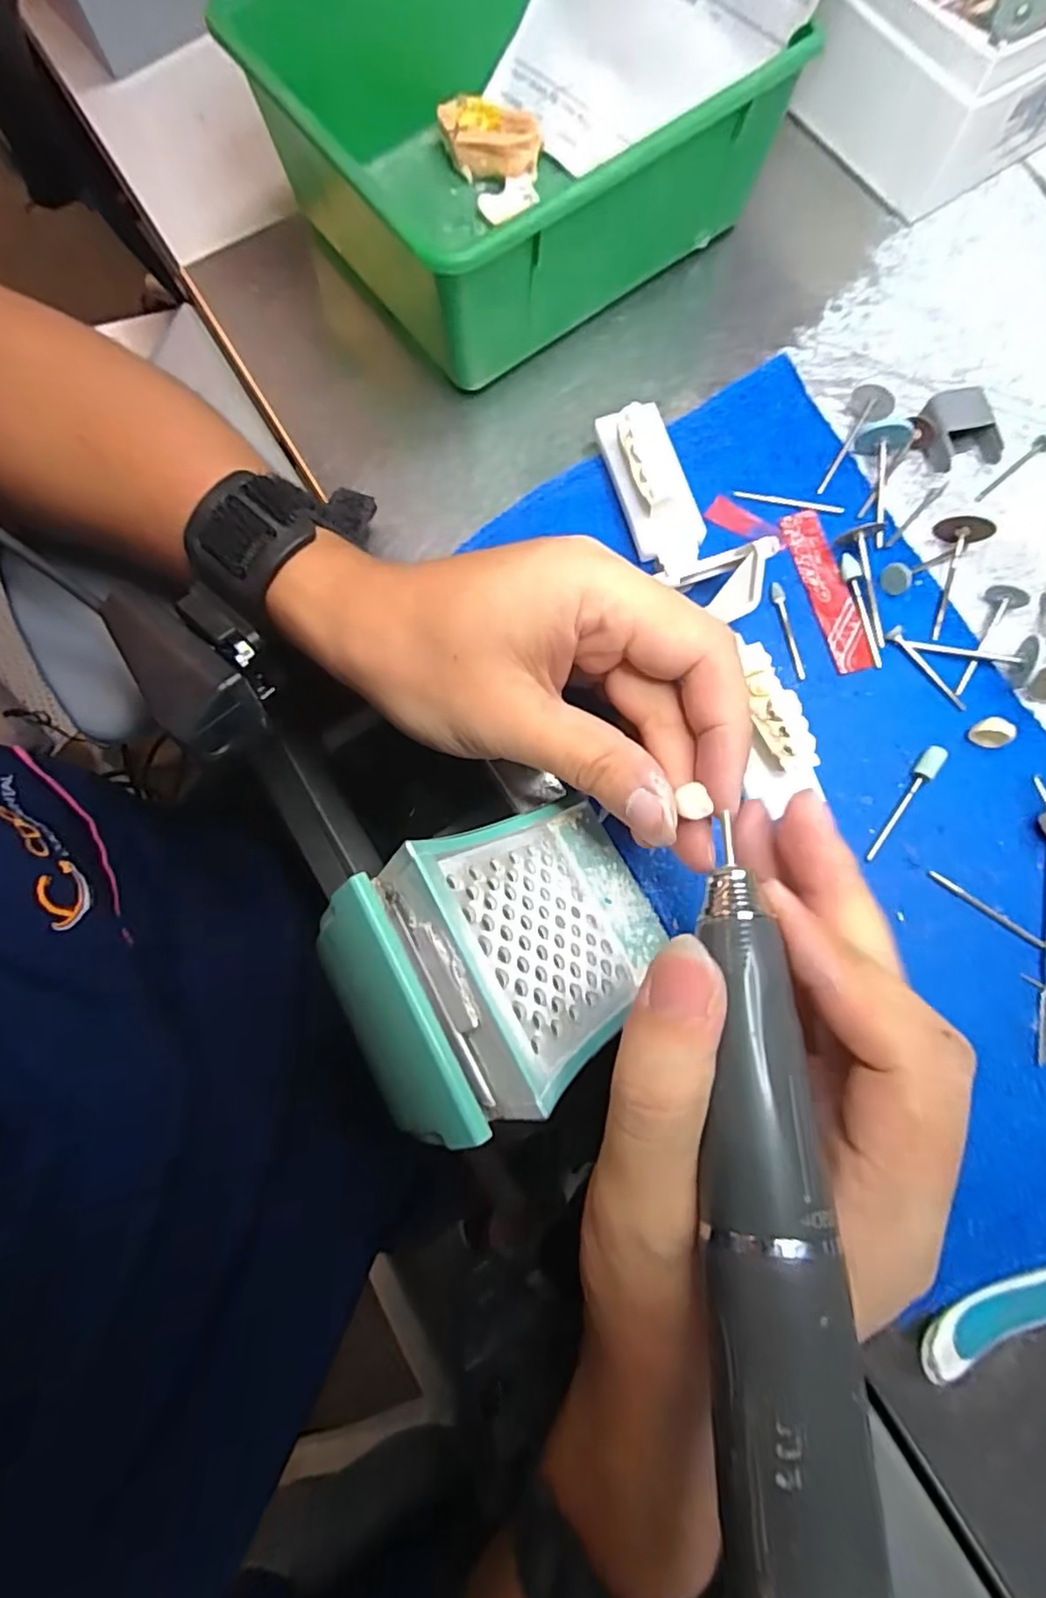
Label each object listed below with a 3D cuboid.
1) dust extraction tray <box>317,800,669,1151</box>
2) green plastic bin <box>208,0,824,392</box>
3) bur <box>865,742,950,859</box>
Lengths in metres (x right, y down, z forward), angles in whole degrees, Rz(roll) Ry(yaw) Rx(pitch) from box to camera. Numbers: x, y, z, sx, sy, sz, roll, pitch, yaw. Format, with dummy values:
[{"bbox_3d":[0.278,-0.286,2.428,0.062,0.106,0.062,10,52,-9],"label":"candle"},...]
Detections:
[{"bbox_3d":[-0.003,0.047,0.198,0.113,0.056,0.076,-17,76,-46],"label":"dust extraction tray"},{"bbox_3d":[-0.005,-0.271,0.254,0.160,0.068,0.161,-33,80,-6],"label":"green plastic bin"},{"bbox_3d":[0.140,0.001,0.228,0.009,0.006,0.047,38,82,7],"label":"bur"}]

